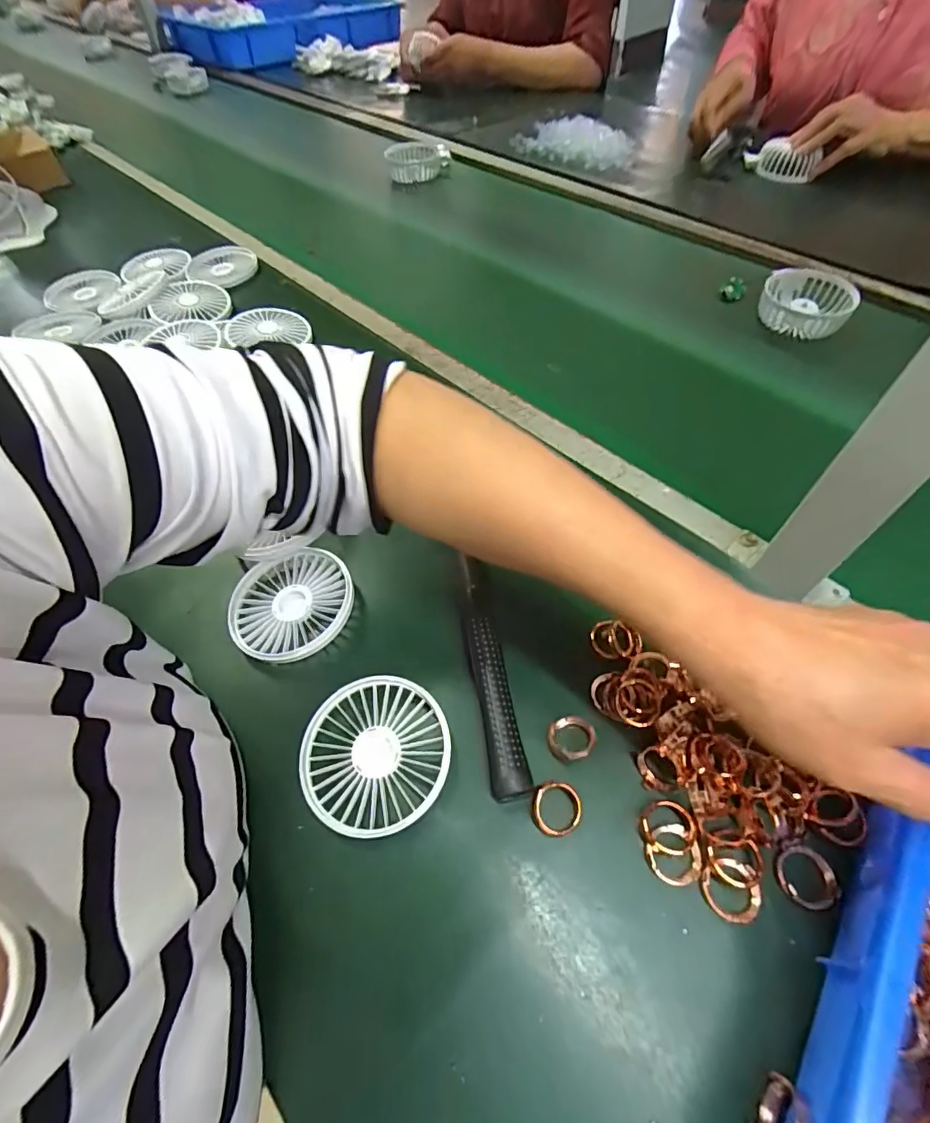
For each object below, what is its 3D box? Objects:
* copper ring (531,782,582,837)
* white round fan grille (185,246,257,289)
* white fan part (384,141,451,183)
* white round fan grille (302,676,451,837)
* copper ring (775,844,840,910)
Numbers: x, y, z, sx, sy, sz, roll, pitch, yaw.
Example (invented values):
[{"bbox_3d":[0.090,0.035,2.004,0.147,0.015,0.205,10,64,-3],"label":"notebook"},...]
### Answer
[{"bbox_3d":[0.051,0.138,0.282,0.028,0.004,0.027,-2,76,10],"label":"copper ring"},{"bbox_3d":[-0.308,-0.371,0.643,0.071,0.022,0.081,36,65,24],"label":"white round fan grille"},{"bbox_3d":[-0.080,-0.699,0.884,0.108,0.037,0.126,-8,56,-2],"label":"white fan part"},{"bbox_3d":[-0.053,0.117,0.306,0.084,0.020,0.087,-3,54,3],"label":"white round fan grille"},{"bbox_3d":[0.177,0.163,0.262,0.028,0.005,0.027,-3,54,3],"label":"copper ring"}]

